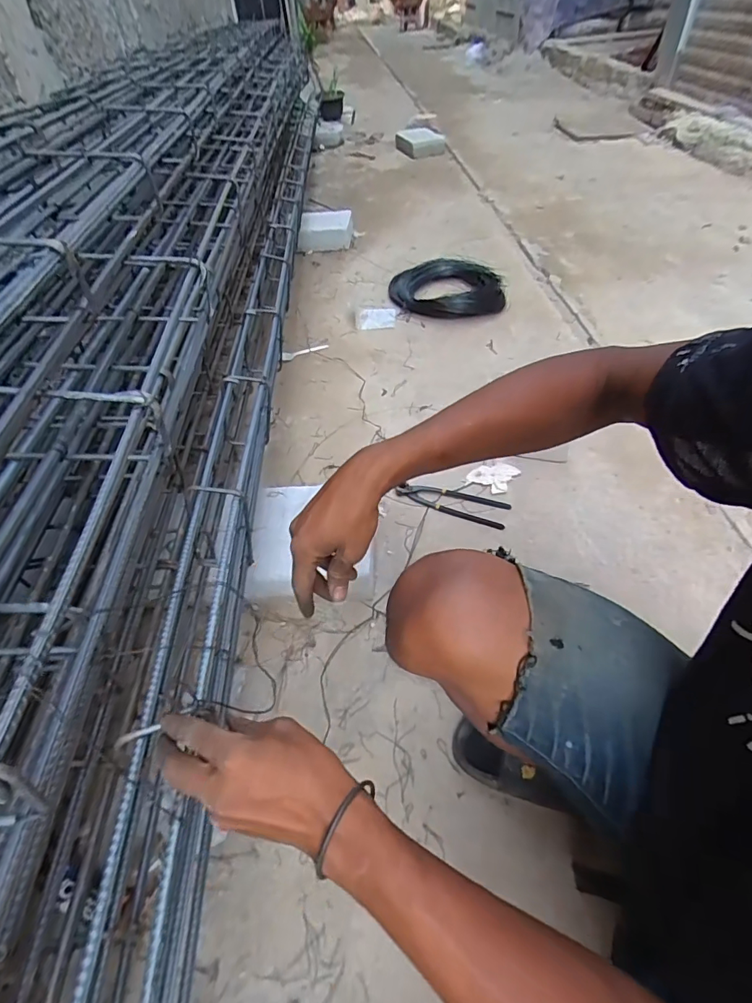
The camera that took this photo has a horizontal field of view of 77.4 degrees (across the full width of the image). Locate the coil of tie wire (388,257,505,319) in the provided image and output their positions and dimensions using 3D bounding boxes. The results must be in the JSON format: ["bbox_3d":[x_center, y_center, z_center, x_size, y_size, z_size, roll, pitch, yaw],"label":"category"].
[{"bbox_3d":[0.216,-0.661,1.440,0.344,0.063,0.340,3,50,8],"label":"coil of tie wire"}]

